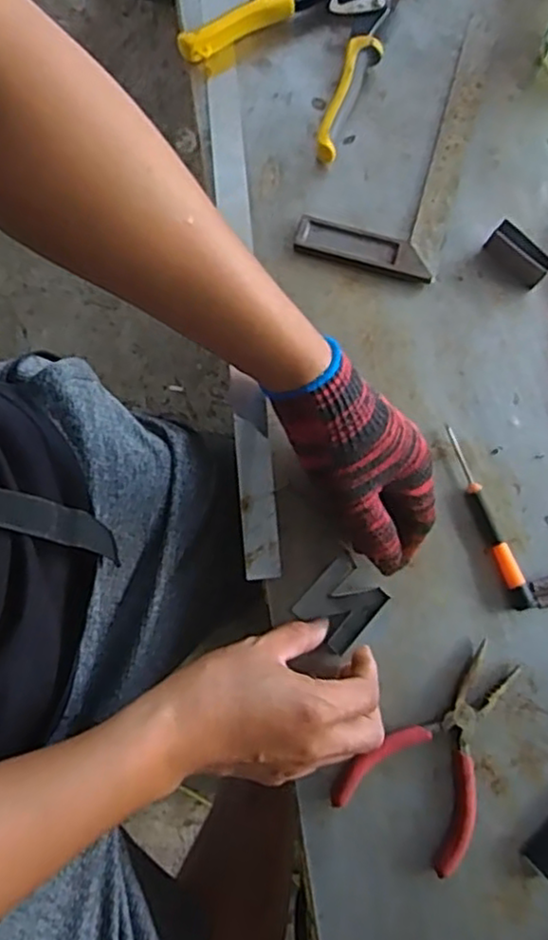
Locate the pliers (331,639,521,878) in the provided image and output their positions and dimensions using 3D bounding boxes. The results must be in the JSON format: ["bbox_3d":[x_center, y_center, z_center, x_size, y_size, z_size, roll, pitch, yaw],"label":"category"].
[{"bbox_3d":[0.116,0.188,0.478,0.090,0.018,0.144,34,81,5],"label":"pliers"}]

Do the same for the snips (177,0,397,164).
[{"bbox_3d":[0.052,-0.381,0.579,0.153,0.032,0.218,39,81,6],"label":"snips"}]

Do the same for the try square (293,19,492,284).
[{"bbox_3d":[0.104,-0.273,0.568,0.110,0.011,0.241,16,80,2],"label":"try square"}]

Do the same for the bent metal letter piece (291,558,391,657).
[{"bbox_3d":[0.047,0.096,0.493,0.048,0.017,0.053,42,87,9],"label":"bent metal letter piece"}]

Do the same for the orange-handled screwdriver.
[{"bbox_3d":[0.155,0.036,0.510,0.014,0.013,0.140,-22,81,-5],"label":"orange-handled screwdriver"}]

